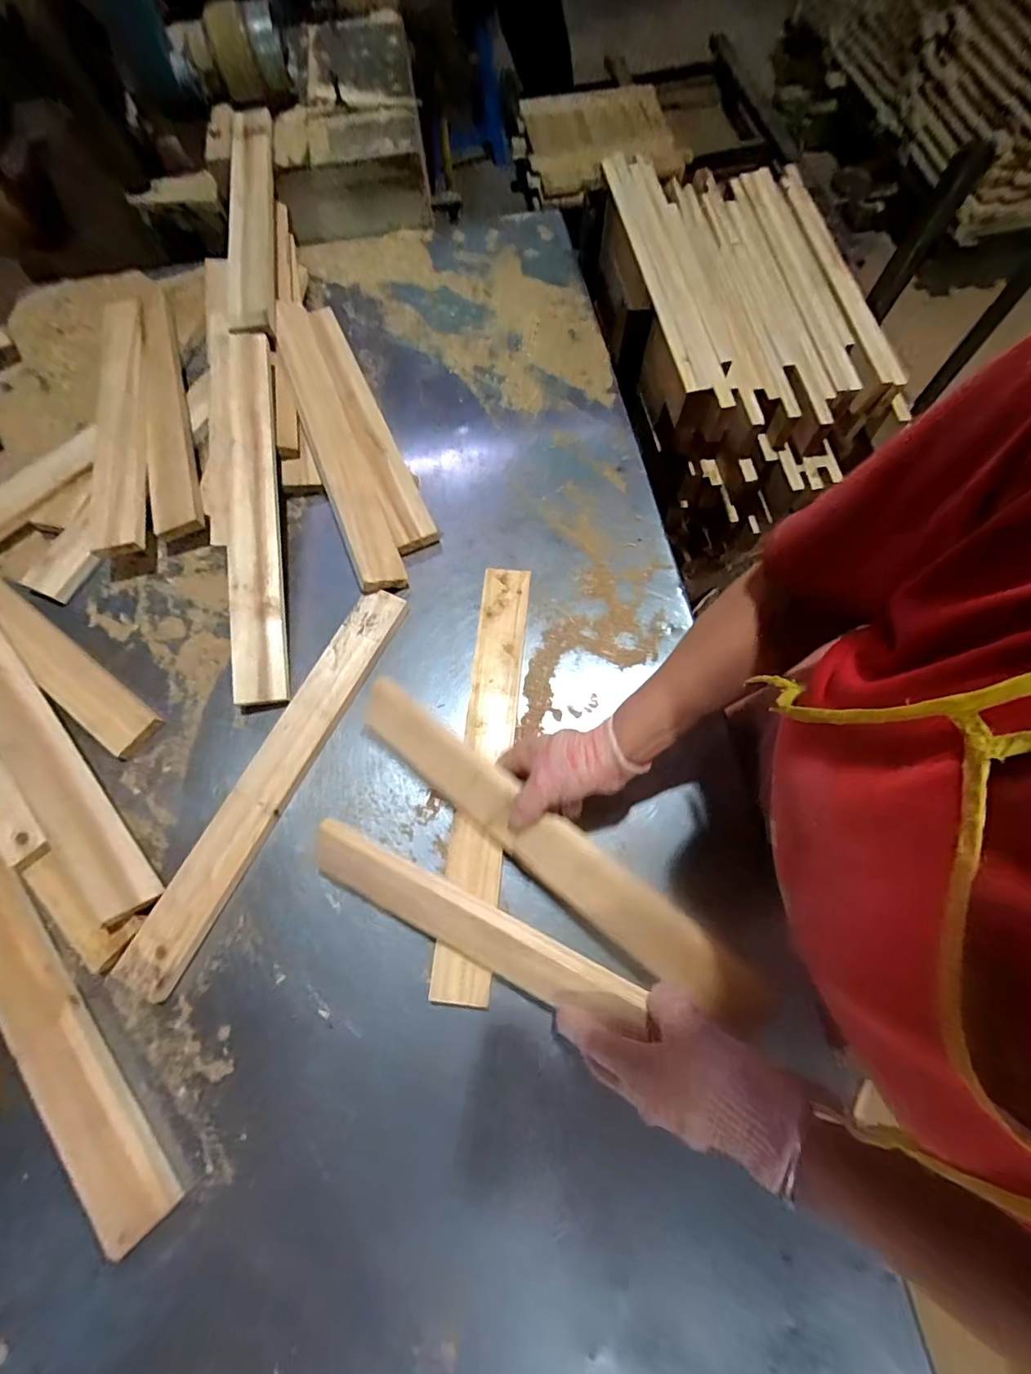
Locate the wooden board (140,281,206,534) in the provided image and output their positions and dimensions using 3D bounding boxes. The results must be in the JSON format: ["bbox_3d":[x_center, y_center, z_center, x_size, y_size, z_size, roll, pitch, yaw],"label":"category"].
[{"bbox_3d":[-0.521,-0.425,0.742,0.059,0.026,0.495,-12,72,-23],"label":"wooden board"}]

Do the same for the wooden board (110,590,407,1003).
[{"bbox_3d":[-0.272,0.093,0.582,0.062,0.027,0.490,24,72,10],"label":"wooden board"}]

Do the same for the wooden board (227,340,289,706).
[{"bbox_3d":[-0.339,-0.233,0.649,0.064,0.019,0.510,-6,81,-9],"label":"wooden board"}]

